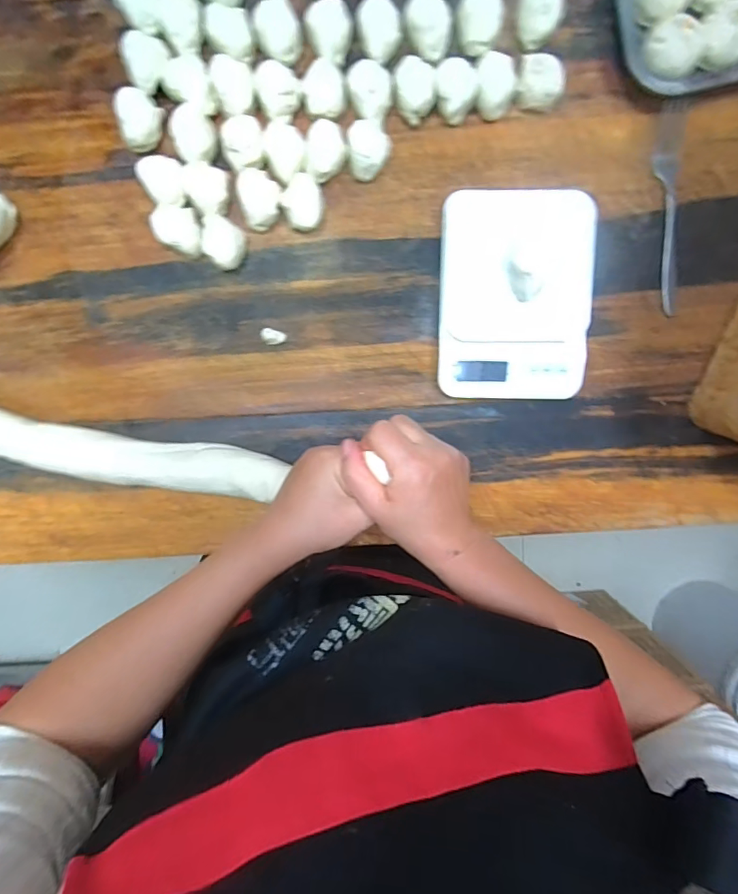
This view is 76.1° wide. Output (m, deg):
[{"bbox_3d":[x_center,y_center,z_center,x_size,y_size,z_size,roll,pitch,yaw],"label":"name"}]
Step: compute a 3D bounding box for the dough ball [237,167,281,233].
[{"bbox_3d":[-0.108,-0.251,0.480,0.039,0.025,0.057,-18,97,3],"label":"dough ball"}]

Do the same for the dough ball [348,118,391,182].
[{"bbox_3d":[0.000,-0.292,0.463,0.040,0.026,0.050,-6,97,1],"label":"dough ball"}]

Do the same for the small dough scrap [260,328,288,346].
[{"bbox_3d":[-0.102,-0.117,0.502,0.026,0.005,0.017,8,97,0],"label":"small dough scrap"}]

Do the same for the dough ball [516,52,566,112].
[{"bbox_3d":[0.164,-0.353,0.456,0.039,0.034,0.043,-7,97,2],"label":"dough ball"}]

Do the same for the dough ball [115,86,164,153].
[{"bbox_3d":[-0.222,-0.320,0.466,0.042,0.026,0.051,-8,97,2],"label":"dough ball"}]

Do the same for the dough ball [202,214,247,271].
[{"bbox_3d":[-0.149,-0.209,0.486,0.050,0.027,0.042,38,96,-4],"label":"dough ball"}]

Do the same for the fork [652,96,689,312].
[{"bbox_3d":[0.306,-0.238,0.478,0.027,0.018,0.198,-4,97,1],"label":"fork"}]

